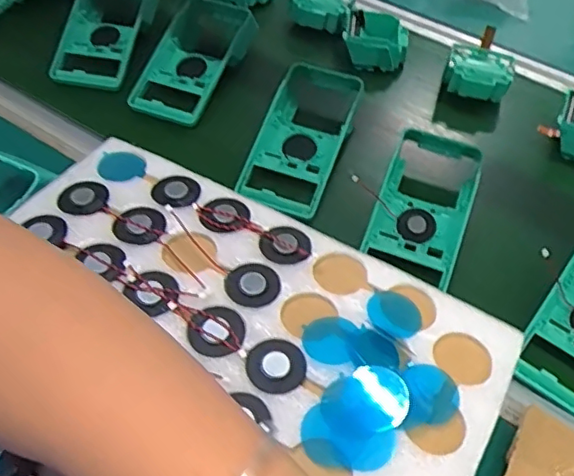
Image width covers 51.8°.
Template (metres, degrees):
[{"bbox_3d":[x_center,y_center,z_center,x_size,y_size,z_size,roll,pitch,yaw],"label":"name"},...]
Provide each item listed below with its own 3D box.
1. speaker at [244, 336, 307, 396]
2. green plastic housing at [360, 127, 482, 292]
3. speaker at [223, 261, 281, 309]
[{"bbox_3d":[-0.006,0.073,0.336,0.032,0.004,0.033,2,50,-2],"label":"speaker"},{"bbox_3d":[0.127,-0.034,0.543,0.082,0.048,0.167,18,51,12],"label":"green plastic housing"},{"bbox_3d":[-0.022,0.028,0.370,0.033,0.004,0.036,2,50,-2],"label":"speaker"}]

